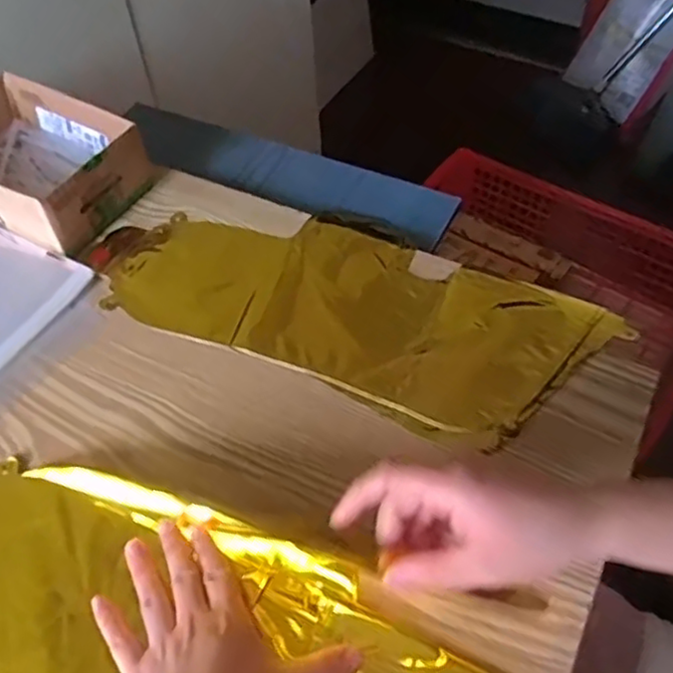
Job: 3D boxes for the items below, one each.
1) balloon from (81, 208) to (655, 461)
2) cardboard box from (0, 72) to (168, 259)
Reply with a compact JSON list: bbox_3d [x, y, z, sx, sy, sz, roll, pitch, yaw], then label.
[{"bbox_3d":[0.003,-0.038,0.566,0.408,0.010,0.177,21,57,16],"label":"balloon"},{"bbox_3d":[-0.283,-0.167,0.649,0.189,0.064,0.137,25,59,19],"label":"cardboard box"}]

